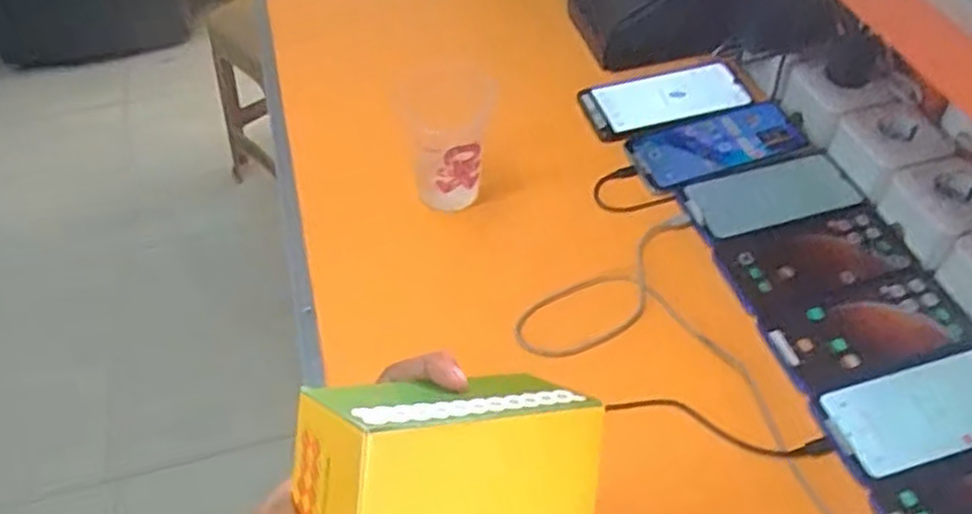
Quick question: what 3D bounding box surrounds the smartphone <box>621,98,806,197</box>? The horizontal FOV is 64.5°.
[{"bbox_3d":[0.223,-0.112,0.751,0.162,0.010,0.082,-17,50,-10],"label":"smartphone"}]

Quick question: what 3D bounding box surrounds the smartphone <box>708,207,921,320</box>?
[{"bbox_3d":[0.281,-0.001,0.659,0.160,0.004,0.081,-15,50,-9],"label":"smartphone"}]

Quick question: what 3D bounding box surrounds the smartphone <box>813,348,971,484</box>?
[{"bbox_3d":[0.327,0.111,0.564,0.163,0.008,0.071,-15,50,-9],"label":"smartphone"}]

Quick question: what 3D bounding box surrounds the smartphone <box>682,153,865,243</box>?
[{"bbox_3d":[0.266,-0.058,0.708,0.154,0.005,0.072,-15,50,-9],"label":"smartphone"}]

